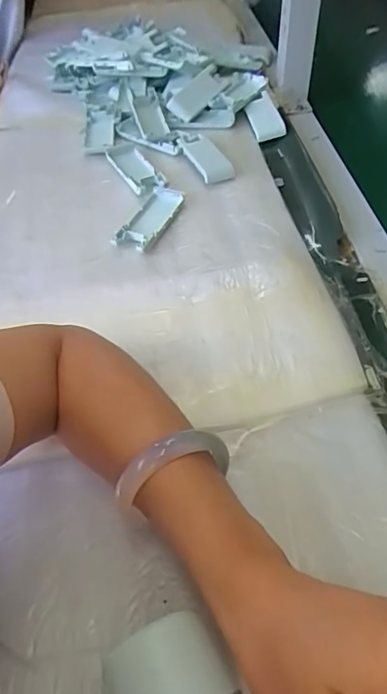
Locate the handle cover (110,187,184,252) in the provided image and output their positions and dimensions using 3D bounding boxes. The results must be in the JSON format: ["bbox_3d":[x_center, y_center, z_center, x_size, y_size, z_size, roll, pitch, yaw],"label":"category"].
[{"bbox_3d":[-0.046,-0.141,0.507,0.043,0.010,0.103,18,54,15],"label":"handle cover"}]

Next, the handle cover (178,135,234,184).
[{"bbox_3d":[0.013,-0.231,0.577,0.037,0.016,0.098,-17,53,-11],"label":"handle cover"}]

